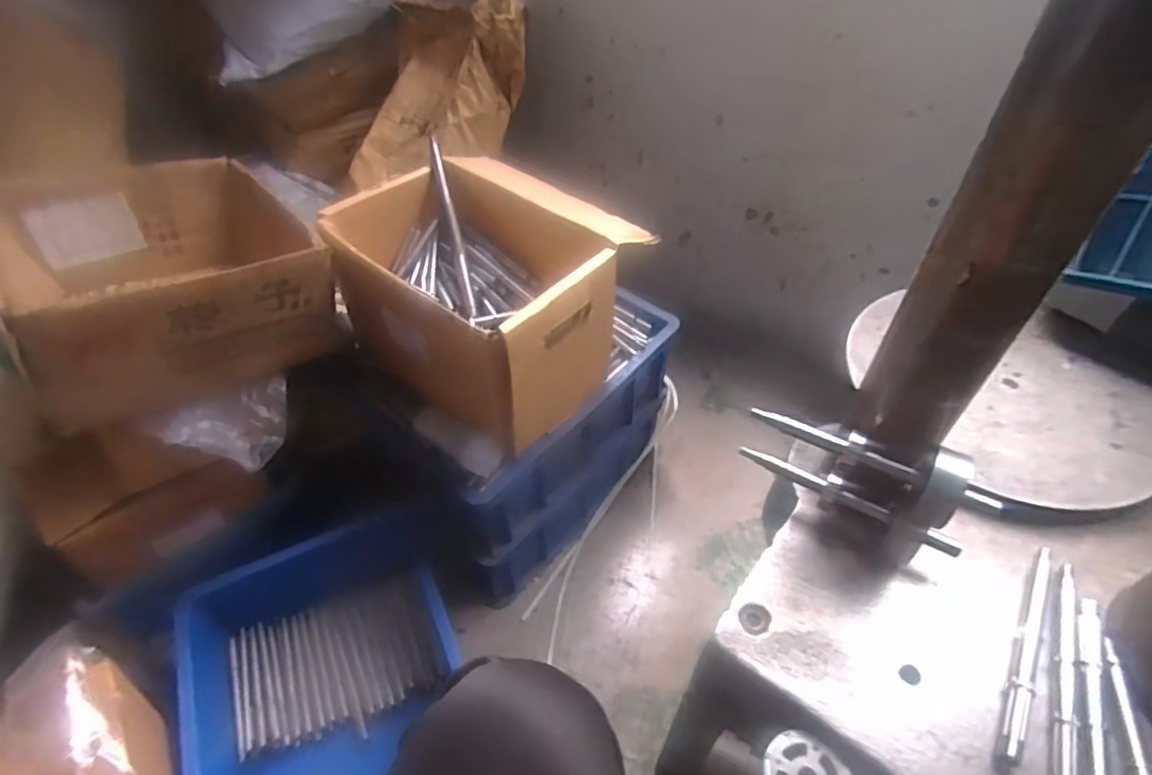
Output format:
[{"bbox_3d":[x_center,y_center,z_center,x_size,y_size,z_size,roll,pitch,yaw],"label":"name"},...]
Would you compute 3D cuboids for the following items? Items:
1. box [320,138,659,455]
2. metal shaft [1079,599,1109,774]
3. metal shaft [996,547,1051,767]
[{"bbox_3d":[-0.109,-0.122,0.747,0.318,0.176,0.265,35,57,29],"label":"box"},{"bbox_3d":[0.319,0.204,0.372,0.012,0.009,0.160,19,51,17],"label":"metal shaft"},{"bbox_3d":[0.306,0.174,0.410,0.013,0.009,0.161,27,53,23],"label":"metal shaft"}]

